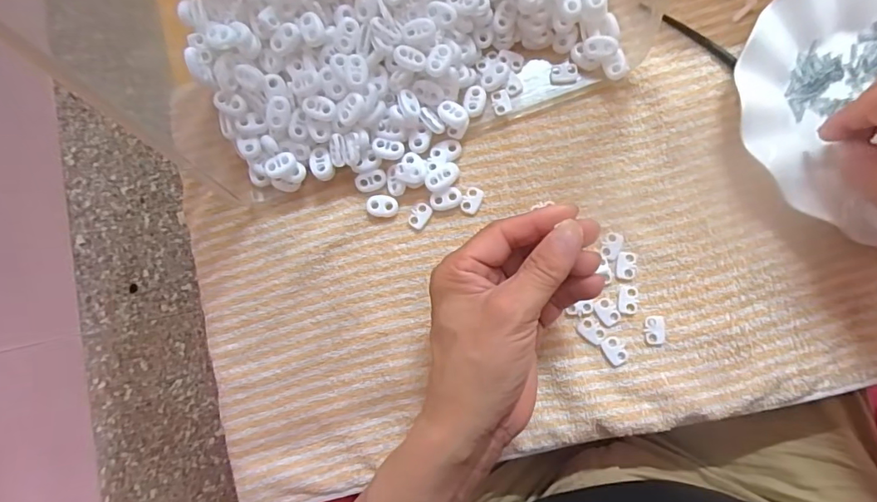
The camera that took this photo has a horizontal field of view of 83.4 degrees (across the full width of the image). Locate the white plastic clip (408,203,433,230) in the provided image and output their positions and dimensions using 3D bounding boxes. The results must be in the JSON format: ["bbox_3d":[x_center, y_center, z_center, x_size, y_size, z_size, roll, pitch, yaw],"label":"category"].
[{"bbox_3d":[-0.013,-0.025,0.349,0.013,0.004,0.019,36,87,8],"label":"white plastic clip"}]

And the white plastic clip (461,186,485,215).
[{"bbox_3d":[0.023,-0.036,0.347,0.012,0.004,0.019,28,86,8],"label":"white plastic clip"}]

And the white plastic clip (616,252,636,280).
[{"bbox_3d":[0.127,0.010,0.331,0.013,0.004,0.018,2,83,5],"label":"white plastic clip"}]

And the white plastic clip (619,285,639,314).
[{"bbox_3d":[0.127,0.033,0.329,0.012,0.004,0.019,3,83,6],"label":"white plastic clip"}]

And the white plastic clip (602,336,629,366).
[{"bbox_3d":[0.116,0.067,0.326,0.013,0.004,0.019,-30,81,1],"label":"white plastic clip"}]

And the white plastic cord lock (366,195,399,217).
[{"bbox_3d":[-0.040,-0.032,0.351,0.022,0.006,0.015,6,84,6],"label":"white plastic cord lock"}]

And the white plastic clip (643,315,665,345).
[{"bbox_3d":[0.144,0.052,0.326,0.013,0.004,0.018,2,83,5],"label":"white plastic clip"}]

